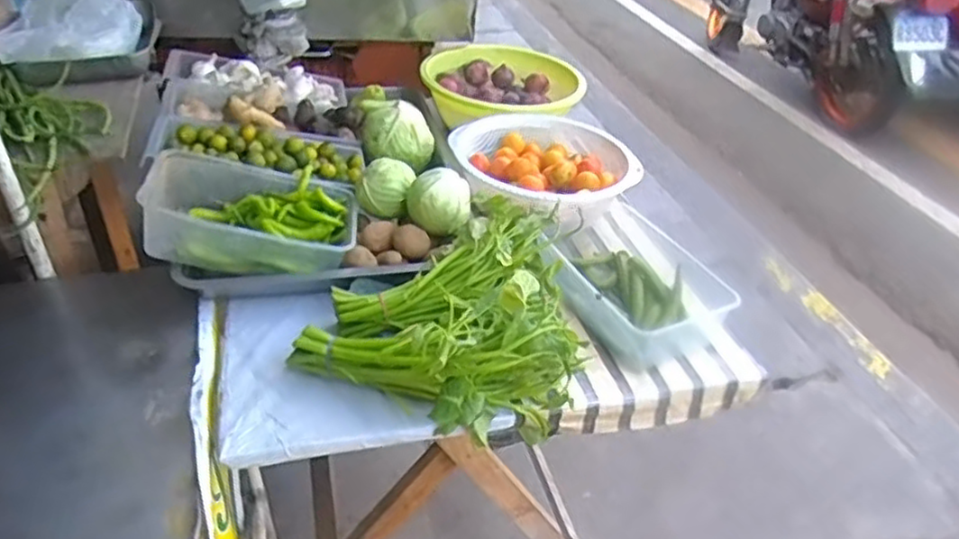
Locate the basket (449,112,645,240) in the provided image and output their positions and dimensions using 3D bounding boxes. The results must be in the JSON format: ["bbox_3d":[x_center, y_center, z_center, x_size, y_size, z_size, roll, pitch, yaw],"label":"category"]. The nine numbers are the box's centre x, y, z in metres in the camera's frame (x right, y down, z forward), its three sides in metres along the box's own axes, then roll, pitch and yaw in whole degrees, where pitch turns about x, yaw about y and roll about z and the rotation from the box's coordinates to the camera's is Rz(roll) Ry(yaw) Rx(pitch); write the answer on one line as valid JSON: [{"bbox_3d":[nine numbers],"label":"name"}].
[{"bbox_3d":[0.088,-0.150,1.065,0.263,0.075,0.278,-28,47,-36],"label":"basket"}]

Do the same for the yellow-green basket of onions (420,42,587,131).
[{"bbox_3d":[0.040,-0.326,1.289,0.274,0.077,0.299,1,38,-1],"label":"yellow-green basket of onions"}]

